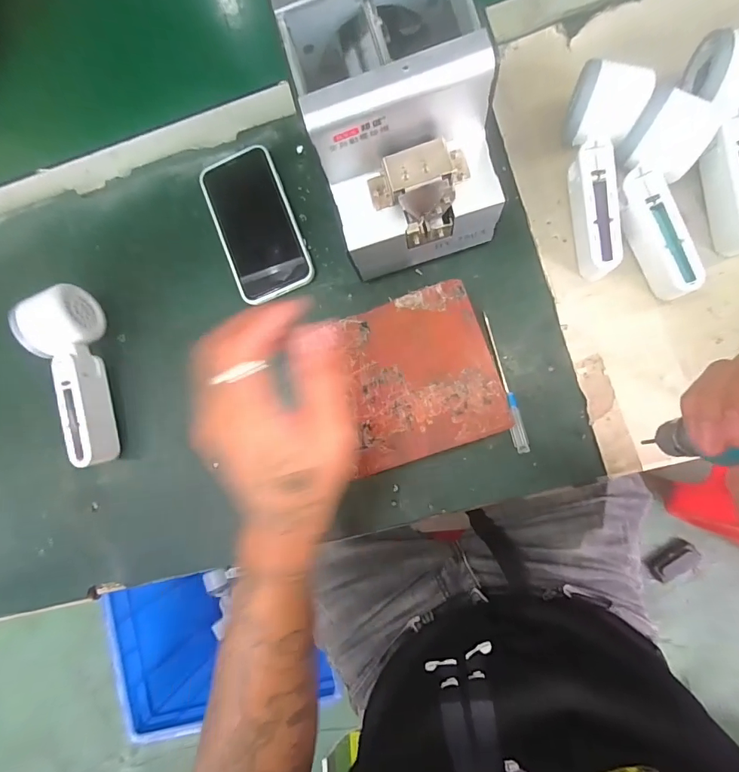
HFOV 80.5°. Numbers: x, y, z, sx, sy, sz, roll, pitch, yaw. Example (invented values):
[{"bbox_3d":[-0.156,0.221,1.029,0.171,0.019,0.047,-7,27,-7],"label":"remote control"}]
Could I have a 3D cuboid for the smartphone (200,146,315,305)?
[{"bbox_3d":[-0.109,-0.155,0.420,0.074,0.010,0.145,-22,84,6],"label":"smartphone"}]

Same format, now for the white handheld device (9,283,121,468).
[{"bbox_3d":[-0.280,-0.007,0.405,0.044,0.066,0.161,-10,86,7],"label":"white handheld device"}]

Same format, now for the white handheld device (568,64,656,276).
[{"bbox_3d":[0.187,-0.173,0.358,0.056,0.052,0.153,5,88,8],"label":"white handheld device"}]

